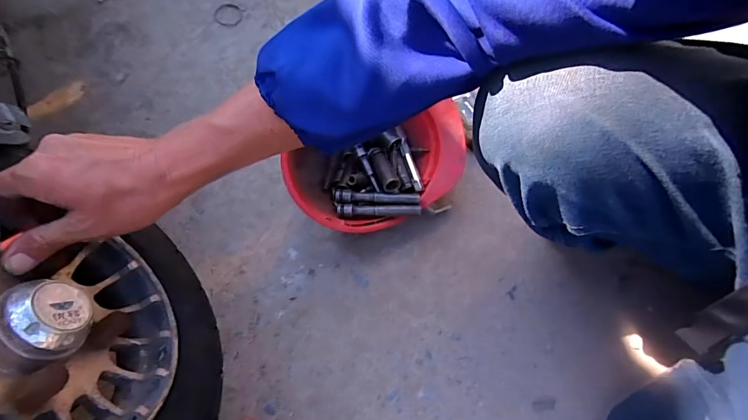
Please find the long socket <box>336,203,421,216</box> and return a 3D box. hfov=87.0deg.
[{"bbox_3d":[0.007,0.000,0.610,0.130,0.013,0.018,-2,67,8],"label":"long socket"}]

